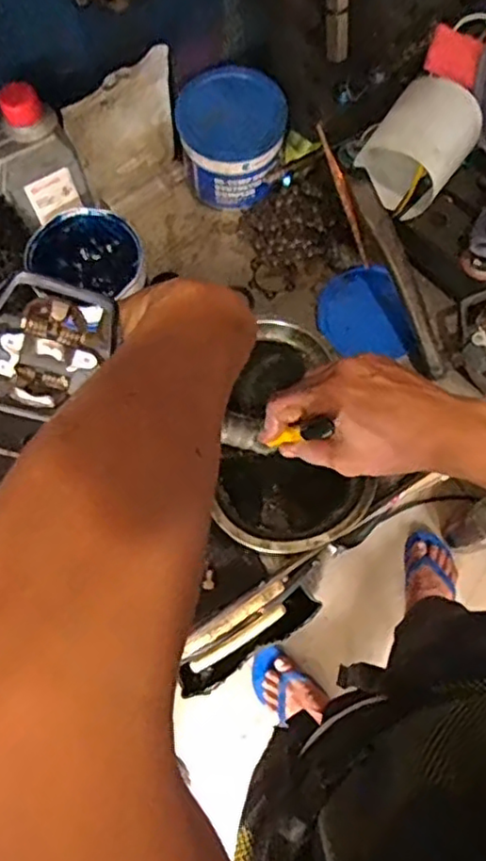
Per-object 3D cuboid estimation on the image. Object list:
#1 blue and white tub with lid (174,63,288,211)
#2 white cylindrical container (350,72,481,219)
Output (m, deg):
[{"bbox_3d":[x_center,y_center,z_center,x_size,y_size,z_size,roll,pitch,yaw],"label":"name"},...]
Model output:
[{"bbox_3d":[-0.010,-0.288,0.638,0.103,0.089,0.096,4,72,3],"label":"blue and white tub with lid"},{"bbox_3d":[0.169,-0.269,0.595,0.085,0.067,0.117,32,76,11],"label":"white cylindrical container"}]

